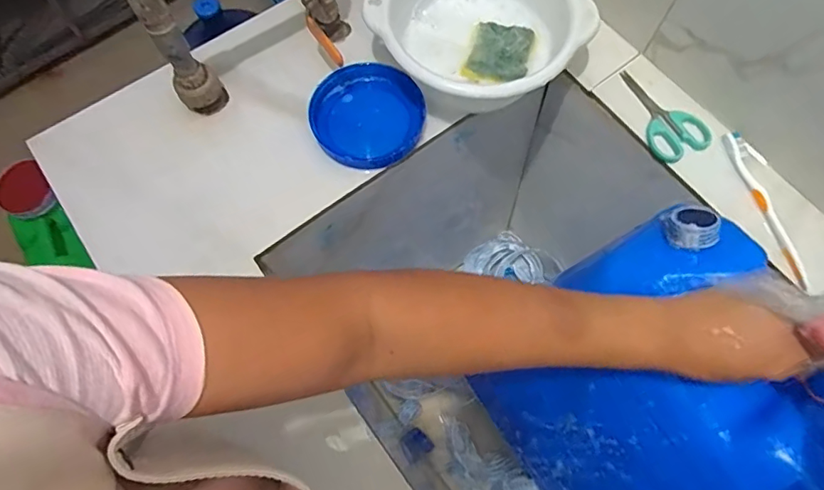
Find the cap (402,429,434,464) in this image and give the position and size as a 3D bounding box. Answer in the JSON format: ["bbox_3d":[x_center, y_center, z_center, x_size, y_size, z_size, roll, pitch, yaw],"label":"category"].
[{"bbox_3d":[0.006,0.320,0.833,0.046,0.021,0.043,-34,73,-12],"label":"cap"}]

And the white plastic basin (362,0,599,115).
[{"bbox_3d":[0.071,-0.230,0.562,0.198,0.079,0.195,0,69,0],"label":"white plastic basin"}]

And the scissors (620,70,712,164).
[{"bbox_3d":[0.280,-0.150,0.581,0.063,0.010,0.120,-18,70,-6],"label":"scissors"}]

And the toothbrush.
[{"bbox_3d":[0.363,-0.039,0.535,0.019,0.018,0.172,-13,70,-5],"label":"toothbrush"}]

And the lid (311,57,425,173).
[{"bbox_3d":[-0.048,-0.142,0.575,0.121,0.028,0.119,0,69,0],"label":"lid"}]

